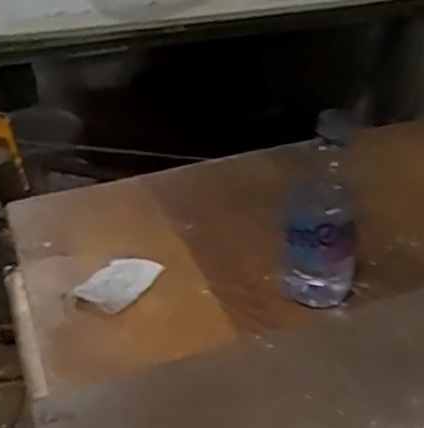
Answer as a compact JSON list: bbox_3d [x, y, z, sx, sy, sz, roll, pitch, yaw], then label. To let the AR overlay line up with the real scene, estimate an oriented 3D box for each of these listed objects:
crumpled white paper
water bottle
[{"bbox_3d":[-0.092,0.067,0.636,0.057,0.008,0.081,24,40,29],"label":"crumpled white paper"},{"bbox_3d":[0.103,0.001,0.584,0.065,0.186,0.058,9,35,11],"label":"water bottle"}]

